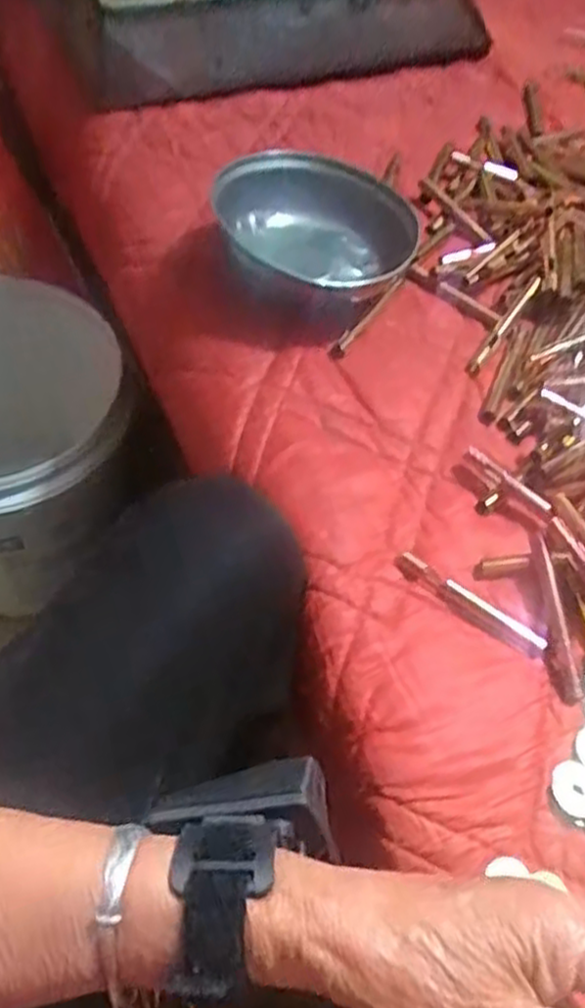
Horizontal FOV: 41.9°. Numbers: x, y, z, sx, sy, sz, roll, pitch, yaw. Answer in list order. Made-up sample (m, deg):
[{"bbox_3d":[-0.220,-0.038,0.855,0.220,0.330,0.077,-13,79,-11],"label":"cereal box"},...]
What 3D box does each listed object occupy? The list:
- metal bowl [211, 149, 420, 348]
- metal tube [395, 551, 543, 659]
[{"bbox_3d":[0.008,-0.177,0.519,0.121,0.060,0.131,3,55,-4],"label":"metal bowl"},{"bbox_3d":[0.096,0.052,0.409,0.087,0.016,0.015,30,58,14],"label":"metal tube"}]

